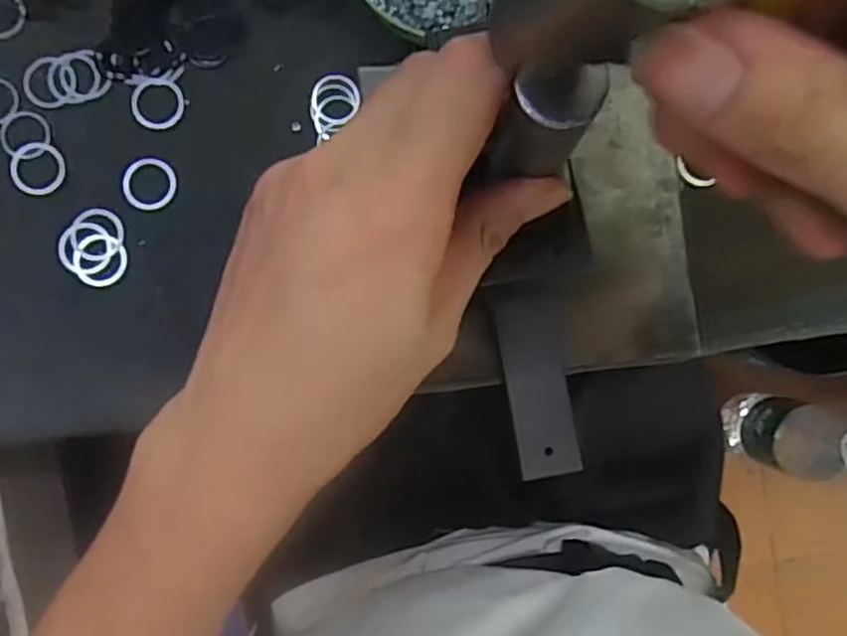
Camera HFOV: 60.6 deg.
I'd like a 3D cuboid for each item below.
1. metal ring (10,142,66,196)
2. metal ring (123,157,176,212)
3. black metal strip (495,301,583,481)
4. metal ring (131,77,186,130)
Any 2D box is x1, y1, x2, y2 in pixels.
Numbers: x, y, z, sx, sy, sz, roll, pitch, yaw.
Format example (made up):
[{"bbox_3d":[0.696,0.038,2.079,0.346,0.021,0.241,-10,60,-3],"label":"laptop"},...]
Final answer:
[{"bbox_3d":[-0.188,-0.073,0.354,0.025,0.005,0.026,0,95,-4],"label":"metal ring"},{"bbox_3d":[-0.134,-0.066,0.356,0.025,0.004,0.026,0,95,-4],"label":"metal ring"},{"bbox_3d":[0.052,0.031,0.327,0.027,0.004,0.079,-10,88,-4],"label":"black metal strip"},{"bbox_3d":[-0.131,-0.106,0.358,0.025,0.005,0.026,0,95,-4],"label":"metal ring"}]

